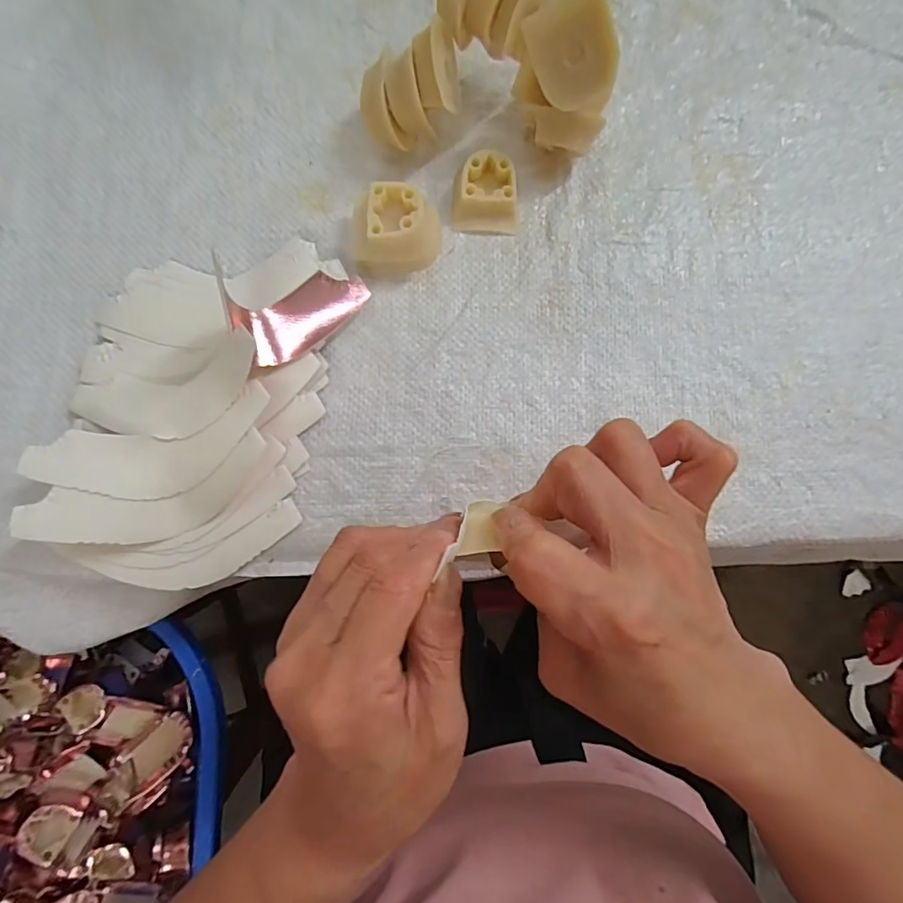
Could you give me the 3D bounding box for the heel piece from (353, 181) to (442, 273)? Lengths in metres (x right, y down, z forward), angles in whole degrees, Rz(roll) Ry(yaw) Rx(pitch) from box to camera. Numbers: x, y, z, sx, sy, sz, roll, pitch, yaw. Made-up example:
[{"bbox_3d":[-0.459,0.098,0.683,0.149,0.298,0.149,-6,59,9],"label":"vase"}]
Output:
[{"bbox_3d":[-0.029,-0.120,0.275,0.045,0.033,0.037,-1,82,-3],"label":"heel piece"}]

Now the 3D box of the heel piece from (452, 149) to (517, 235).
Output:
[{"bbox_3d":[0.021,-0.148,0.289,0.035,0.017,0.038,4,82,-2],"label":"heel piece"}]

